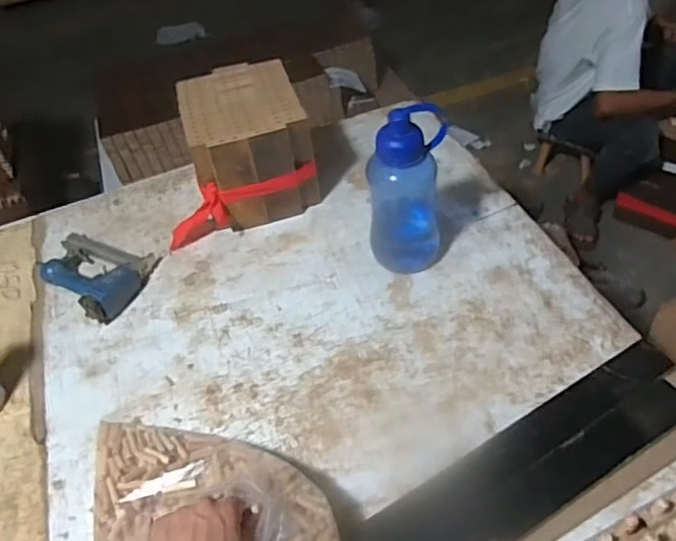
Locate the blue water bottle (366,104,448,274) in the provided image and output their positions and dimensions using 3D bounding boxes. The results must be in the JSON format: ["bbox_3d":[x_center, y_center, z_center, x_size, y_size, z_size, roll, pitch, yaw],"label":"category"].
[{"bbox_3d":[0.101,-0.119,0.914,0.107,0.276,0.084,1,48,7],"label":"blue water bottle"}]

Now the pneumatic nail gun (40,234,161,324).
[{"bbox_3d":[-0.424,-0.002,1.040,0.195,0.051,0.146,18,52,21],"label":"pneumatic nail gun"}]

